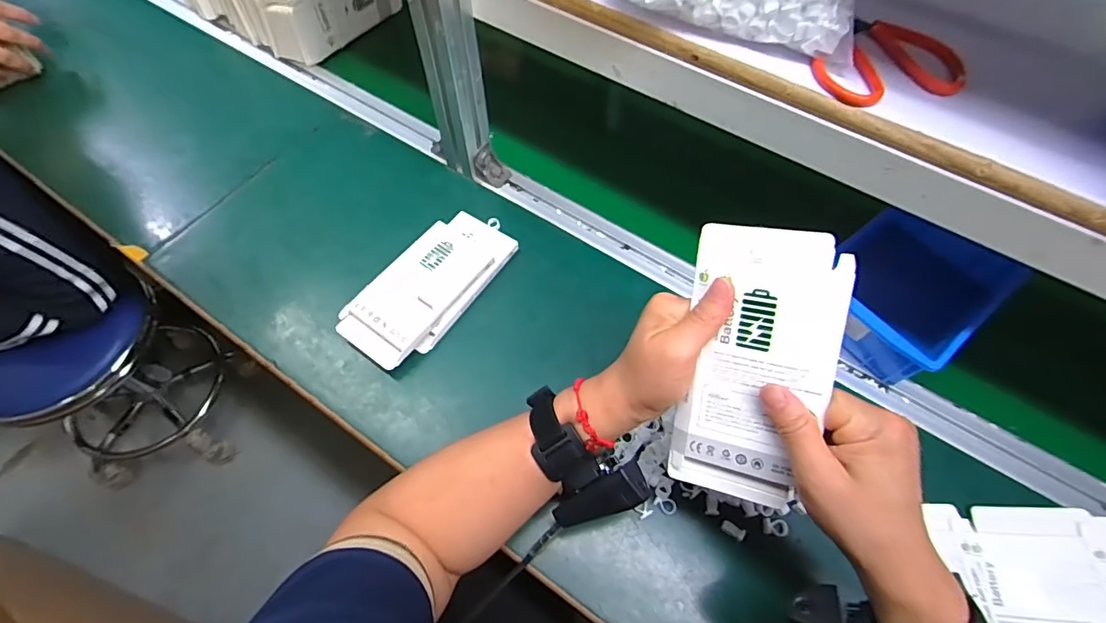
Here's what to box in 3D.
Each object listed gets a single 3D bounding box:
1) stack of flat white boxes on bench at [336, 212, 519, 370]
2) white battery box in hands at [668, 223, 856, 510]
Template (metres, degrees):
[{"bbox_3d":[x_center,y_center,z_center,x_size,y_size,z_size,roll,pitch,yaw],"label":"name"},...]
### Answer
[{"bbox_3d":[-0.124,-0.029,0.519,0.082,0.029,0.188,33,65,16],"label":"stack of flat white boxes on bench"},{"bbox_3d":[0.125,0.036,0.315,0.086,0.012,0.172,11,100,28],"label":"white battery box in hands"}]

